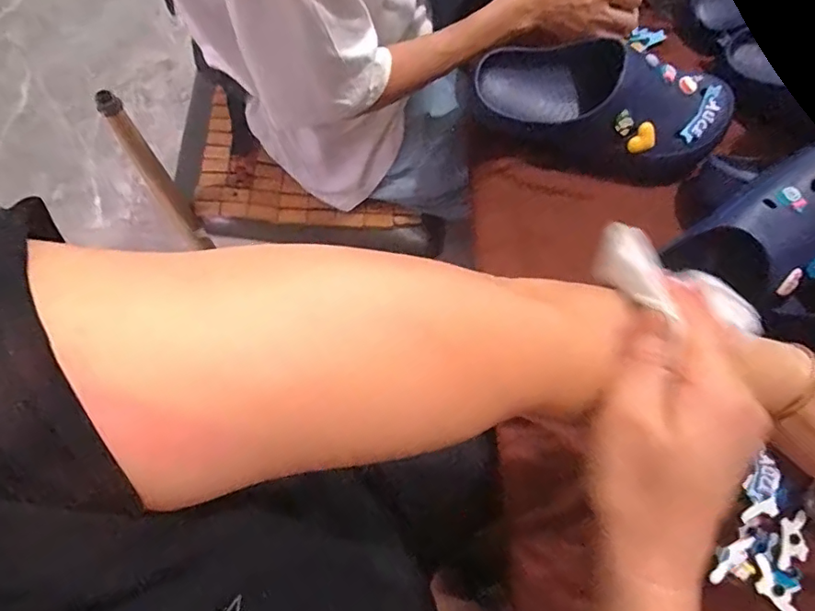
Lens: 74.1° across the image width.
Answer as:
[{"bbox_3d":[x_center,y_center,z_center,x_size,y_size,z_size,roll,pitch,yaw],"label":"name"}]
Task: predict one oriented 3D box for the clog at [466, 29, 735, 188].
[{"bbox_3d":[0.212,-0.227,0.599,0.276,0.095,0.121,15,75,3],"label":"clog"}]

